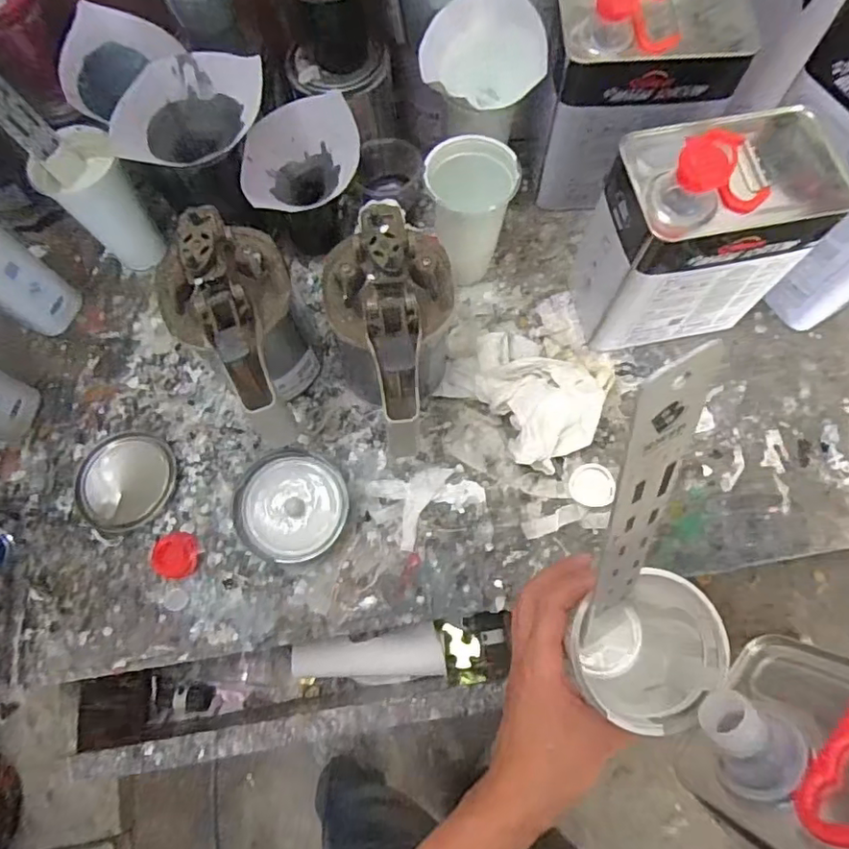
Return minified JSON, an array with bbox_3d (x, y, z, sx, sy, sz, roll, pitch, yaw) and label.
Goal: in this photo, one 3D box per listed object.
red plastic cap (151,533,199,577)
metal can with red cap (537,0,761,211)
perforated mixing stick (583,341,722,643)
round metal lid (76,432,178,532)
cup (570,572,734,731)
[{"bbox_3d":[-0.235,0.123,0.533,0.043,0.010,0.041,0,72,2],"label":"red plastic cap"},{"bbox_3d":[0.205,-0.335,0.565,0.169,0.207,0.120,-4,72,0],"label":"metal can with red cap"},{"bbox_3d":[0.094,0.052,0.260,0.033,0.250,0.004,-27,55,-7],"label":"perforated mixing stick"},{"bbox_3d":[-0.294,0.055,0.558,0.091,0.012,0.096,0,72,2],"label":"round metal lid"},{"bbox_3d":[0.128,0.138,0.357,0.083,0.097,0.083,0,72,2],"label":"cup"}]

